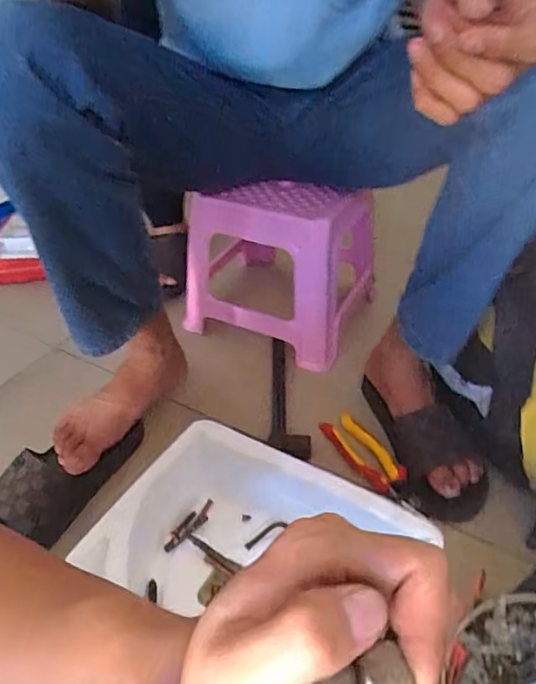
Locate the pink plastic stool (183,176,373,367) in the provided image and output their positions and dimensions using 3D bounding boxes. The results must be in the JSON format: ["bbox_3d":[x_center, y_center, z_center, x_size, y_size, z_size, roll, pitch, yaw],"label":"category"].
[{"bbox_3d":[0.031,-0.164,0.961,0.275,0.240,0.282,16,42,19],"label":"pink plastic stool"}]

